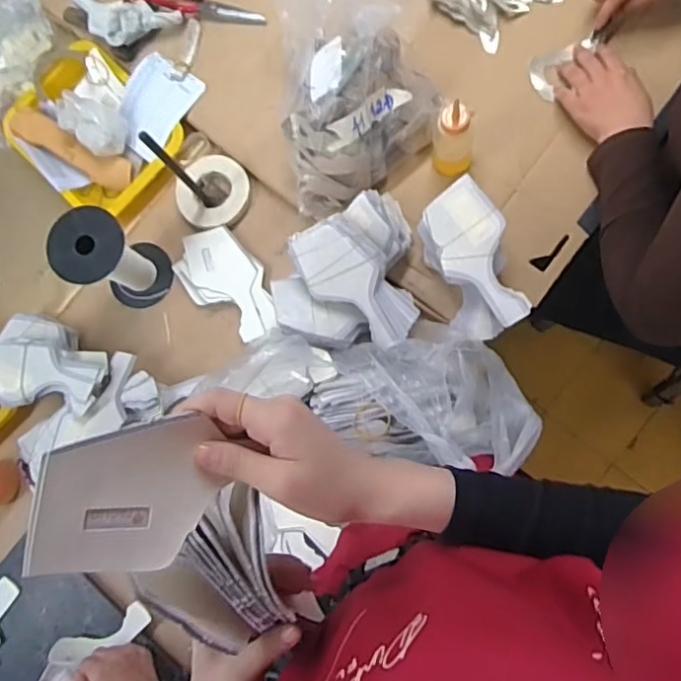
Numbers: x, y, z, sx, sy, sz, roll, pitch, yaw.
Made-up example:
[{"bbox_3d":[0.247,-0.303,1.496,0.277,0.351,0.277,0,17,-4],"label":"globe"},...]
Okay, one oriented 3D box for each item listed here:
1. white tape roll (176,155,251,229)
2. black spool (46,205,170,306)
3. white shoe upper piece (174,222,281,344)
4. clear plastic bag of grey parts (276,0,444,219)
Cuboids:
[{"bbox_3d":[-0.184,-0.214,0.875,0.101,0.027,0.105,-1,82,8],"label":"white tape roll"},{"bbox_3d":[-0.304,-0.107,0.816,0.089,0.159,0.098,15,86,10],"label":"black spool"},{"bbox_3d":[-0.157,-0.078,0.861,0.101,0.024,0.173,-42,79,1],"label":"white shoe upper piece"},{"bbox_3d":[0.014,-0.337,0.746,0.193,0.216,0.289,-5,83,8],"label":"clear plastic bag of grey parts"}]

